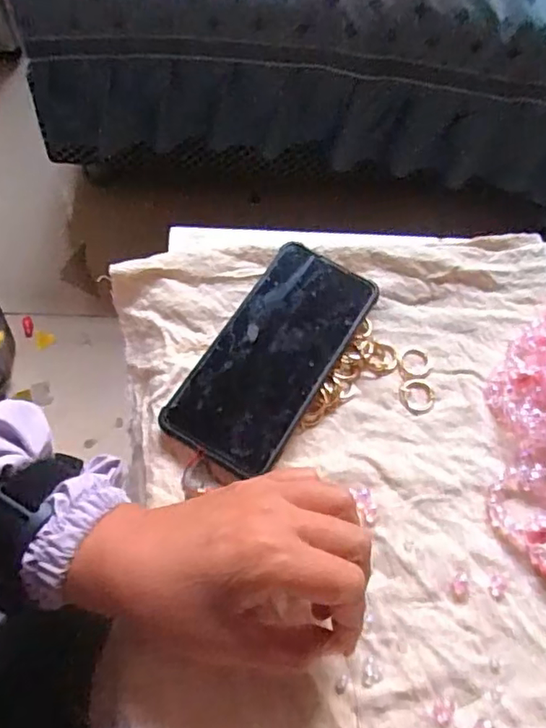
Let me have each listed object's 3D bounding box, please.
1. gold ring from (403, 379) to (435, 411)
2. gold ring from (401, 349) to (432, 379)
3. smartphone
[{"bbox_3d":[0.097,0.020,0.381,0.021,0.004,0.022,3,62,-5],"label":"gold ring"},{"bbox_3d":[0.099,-0.001,0.393,0.023,0.004,0.024,3,62,-5],"label":"gold ring"},{"bbox_3d":[0.000,-0.008,0.369,0.077,0.008,0.155,31,69,10],"label":"smartphone"}]

